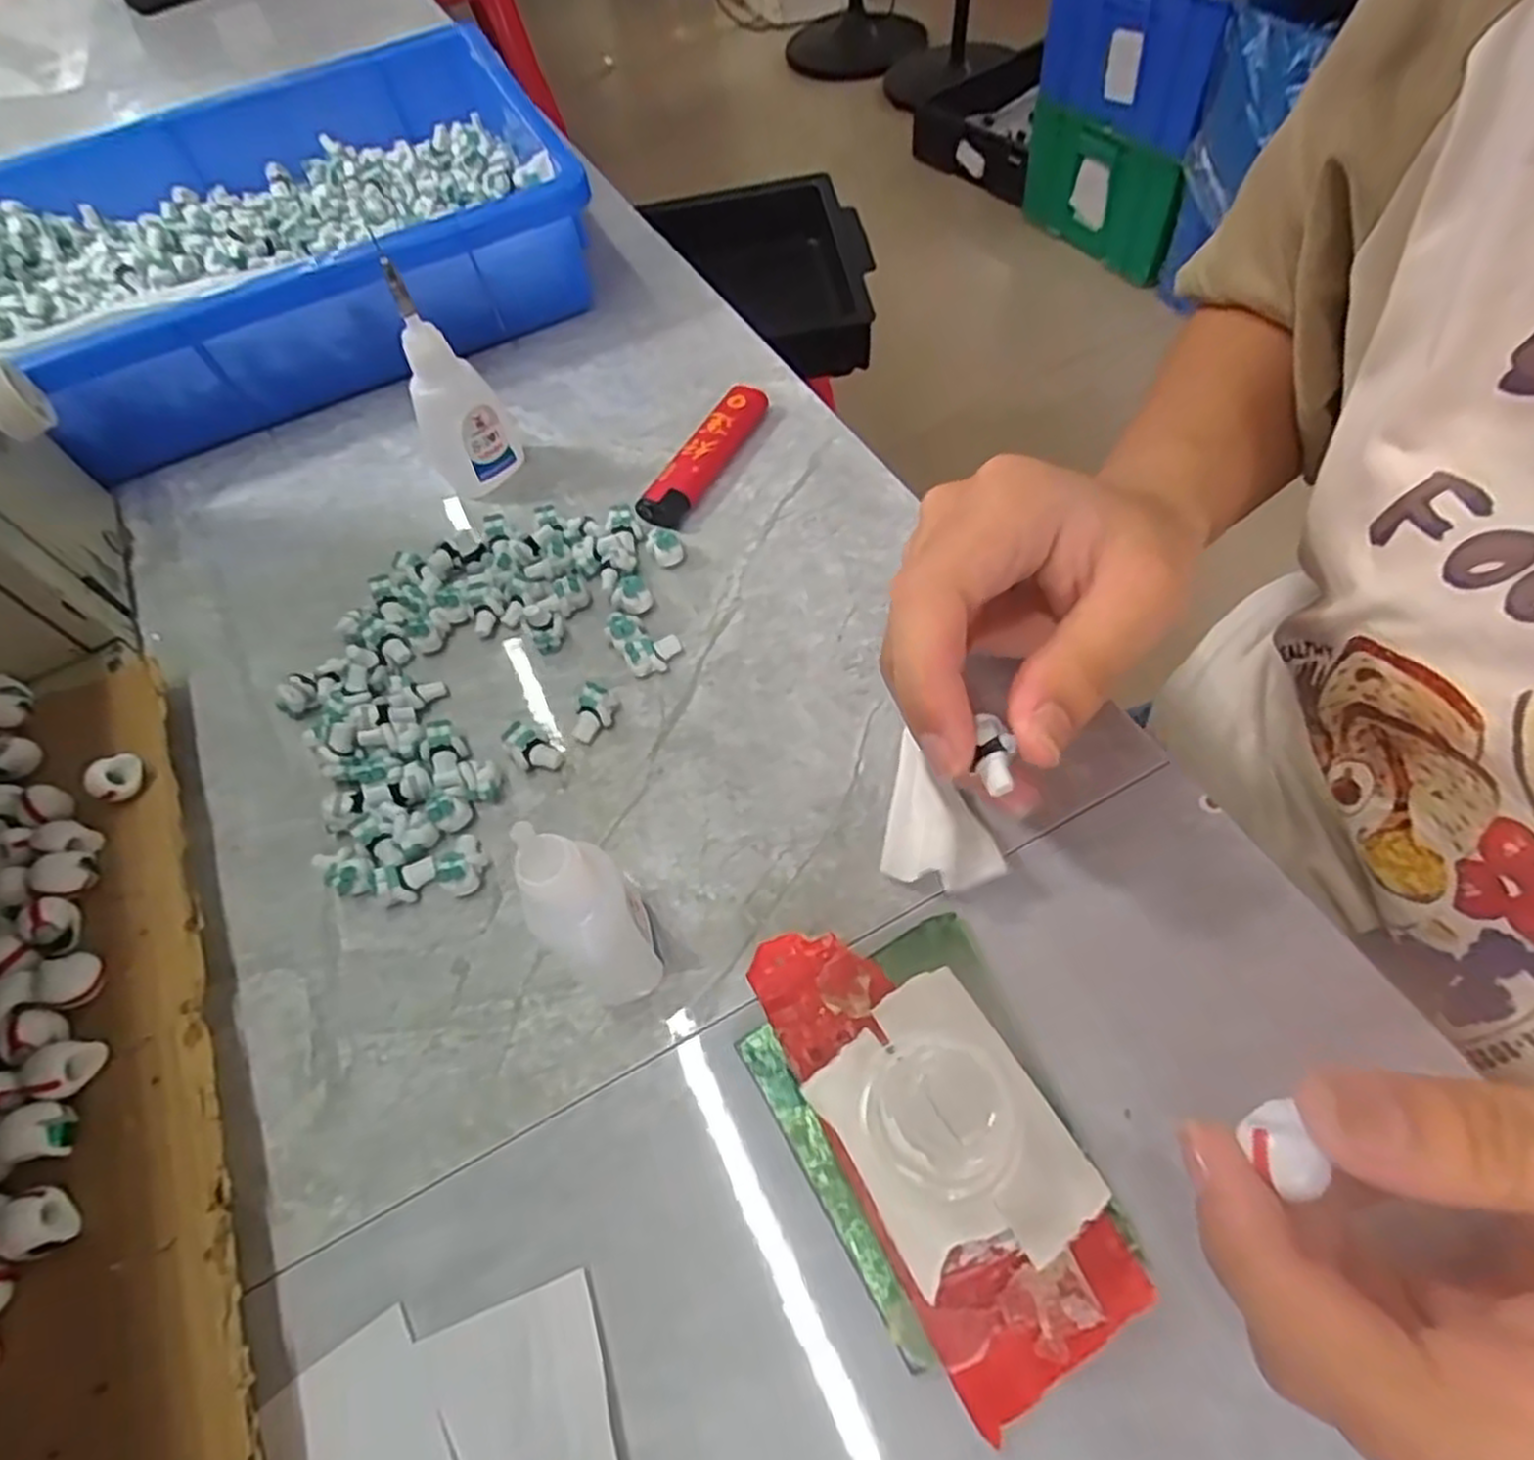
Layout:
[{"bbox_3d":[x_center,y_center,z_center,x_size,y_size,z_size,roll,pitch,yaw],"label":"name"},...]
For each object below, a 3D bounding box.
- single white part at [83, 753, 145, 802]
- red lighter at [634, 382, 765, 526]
[{"bbox_3d":[-0.208,0.015,0.250,0.010,0.012,0.016,24,61,18],"label":"single white part"},{"bbox_3d":[-0.025,-0.114,0.321,0.018,0.013,0.077,24,61,18],"label":"red lighter"}]

